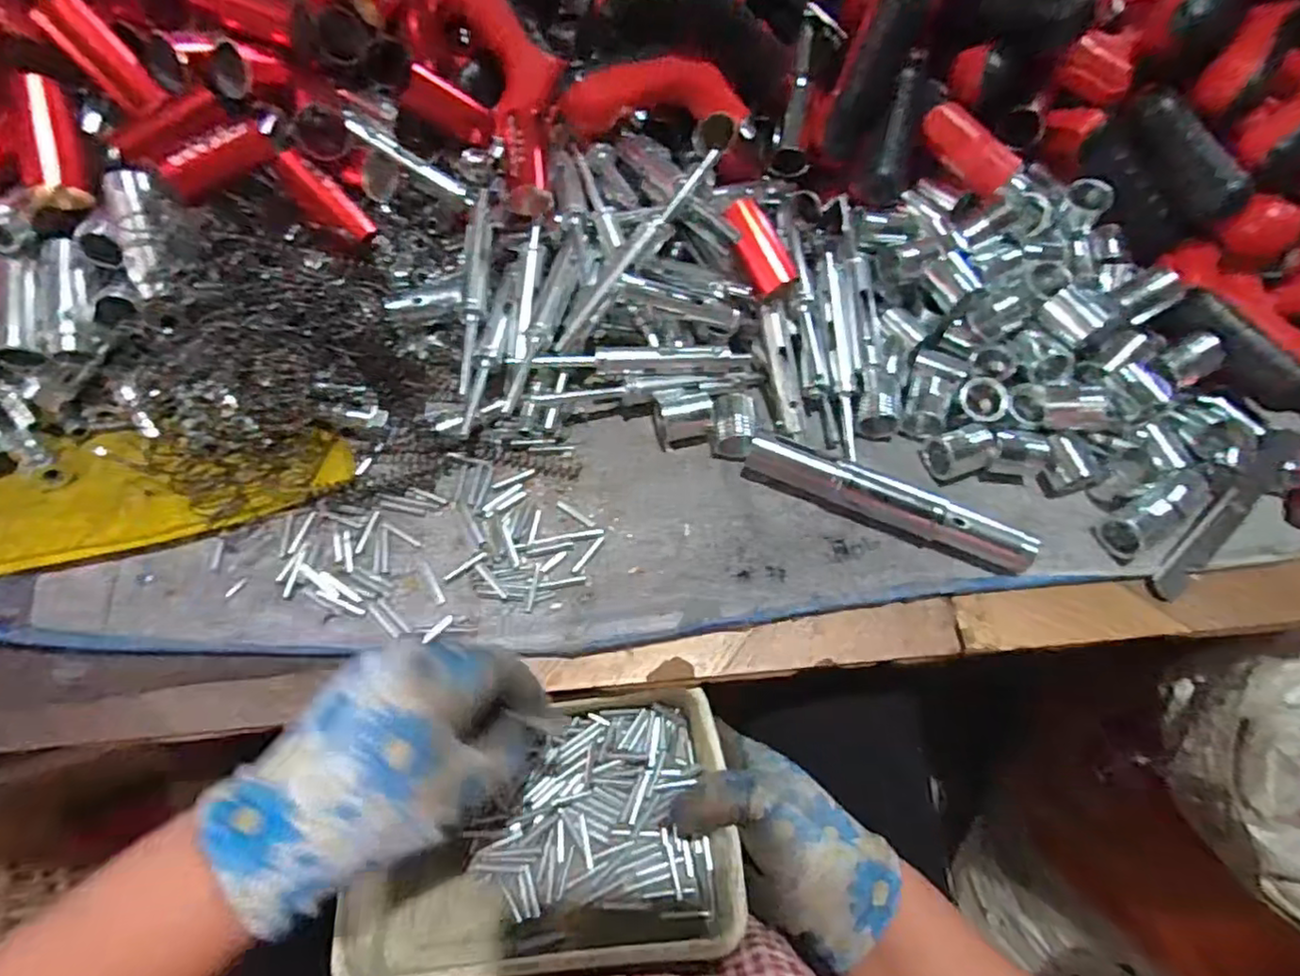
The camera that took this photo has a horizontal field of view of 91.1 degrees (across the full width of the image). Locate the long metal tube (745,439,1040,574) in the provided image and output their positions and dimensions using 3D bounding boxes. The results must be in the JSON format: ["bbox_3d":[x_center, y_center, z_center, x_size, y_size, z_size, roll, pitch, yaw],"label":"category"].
[{"bbox_3d":[0.148,0.010,0.399,0.180,0.025,0.022,21,66,6],"label":"long metal tube"}]

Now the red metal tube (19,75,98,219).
[{"bbox_3d":[-0.335,-0.192,0.360,0.022,0.022,0.072,-6,96,-6],"label":"red metal tube"}]

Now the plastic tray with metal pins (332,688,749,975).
[{"bbox_3d":[-0.060,0.189,0.356,0.199,0.059,0.131,-6,66,-6],"label":"plastic tray with metal pins"}]

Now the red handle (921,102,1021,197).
[{"bbox_3d":[0.223,-0.238,0.448,0.072,0.020,0.026,40,69,-2],"label":"red handle"}]

